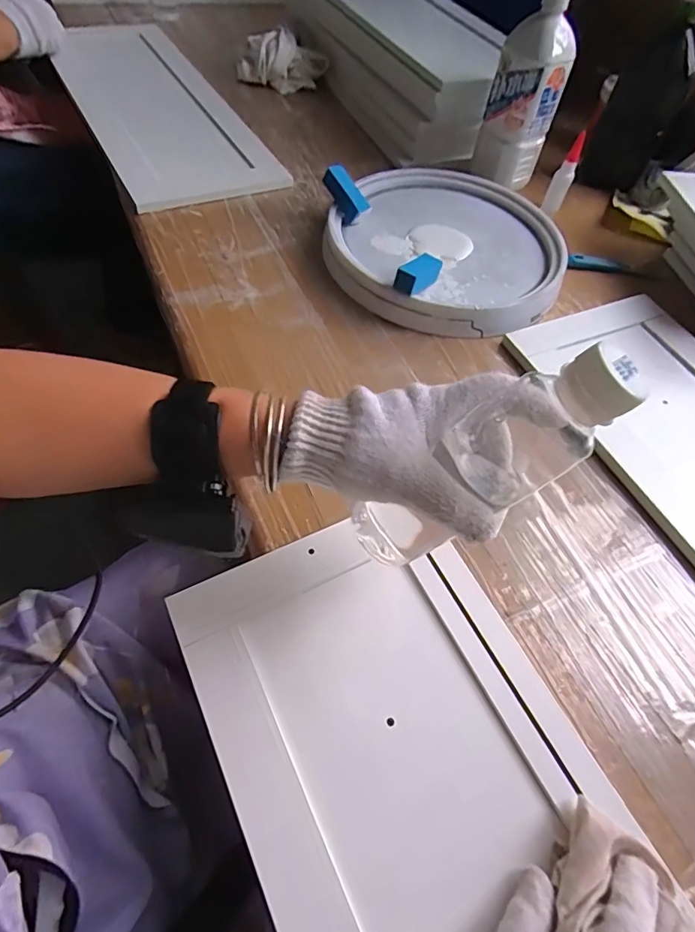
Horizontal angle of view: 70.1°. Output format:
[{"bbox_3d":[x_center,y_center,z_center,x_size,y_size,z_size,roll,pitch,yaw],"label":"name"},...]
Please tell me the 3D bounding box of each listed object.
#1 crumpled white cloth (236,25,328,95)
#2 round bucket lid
[{"bbox_3d":[-0.111,-0.712,0.868,0.119,0.060,0.111,26,57,10],"label":"crumpled white cloth"},{"bbox_3d":[0.130,-0.293,0.630,0.293,0.038,0.333,24,57,8],"label":"round bucket lid"}]

